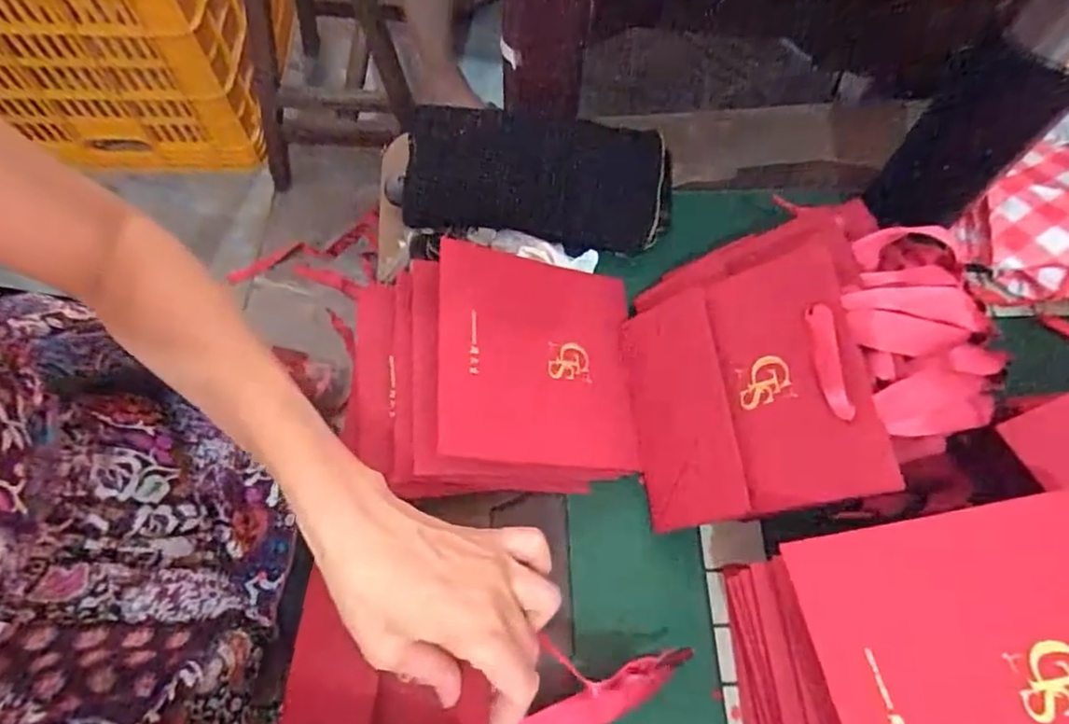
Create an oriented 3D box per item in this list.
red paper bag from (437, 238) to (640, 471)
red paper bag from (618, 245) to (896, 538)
[{"bbox_3d":[0.003,-0.005,0.388,0.128,0.009,0.138,7,68,-24],"label":"red paper bag"},{"bbox_3d":[0.116,0.018,0.360,0.138,0.011,0.137,-21,65,37],"label":"red paper bag"}]

